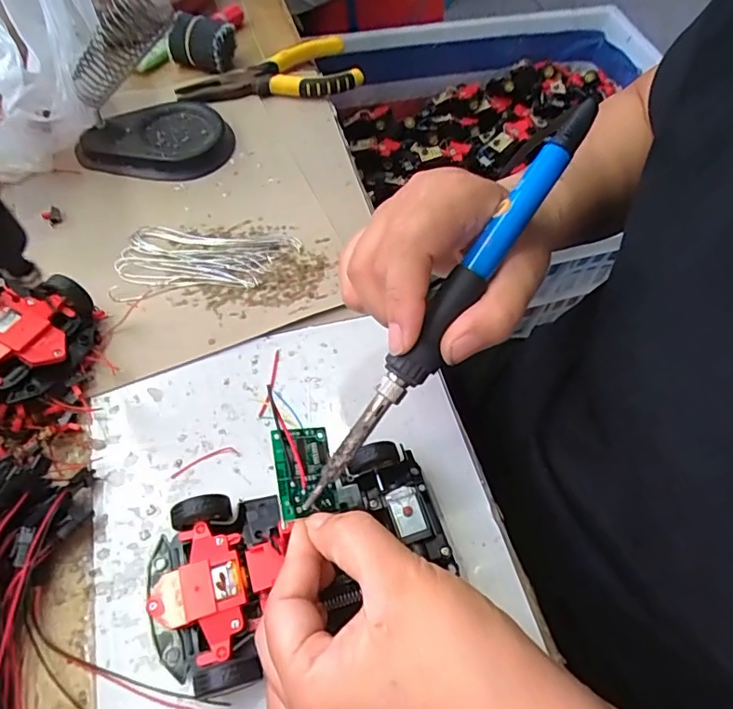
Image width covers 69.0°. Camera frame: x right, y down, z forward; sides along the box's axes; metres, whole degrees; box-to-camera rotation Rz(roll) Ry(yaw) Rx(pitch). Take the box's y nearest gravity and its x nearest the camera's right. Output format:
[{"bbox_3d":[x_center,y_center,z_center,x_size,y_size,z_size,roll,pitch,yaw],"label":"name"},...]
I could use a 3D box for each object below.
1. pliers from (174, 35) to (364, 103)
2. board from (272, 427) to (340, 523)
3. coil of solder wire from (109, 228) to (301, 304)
[{"bbox_3d":[-0.081,-0.238,0.460,0.154,0.023,0.065,-21,63,-15],"label":"pliers"},{"bbox_3d":[-0.027,0.052,0.240,0.027,0.004,0.039,0,69,-34],"label":"board"},{"bbox_3d":[-0.110,-0.066,0.373,0.122,0.004,0.059,-3,59,-6],"label":"coil of solder wire"}]

